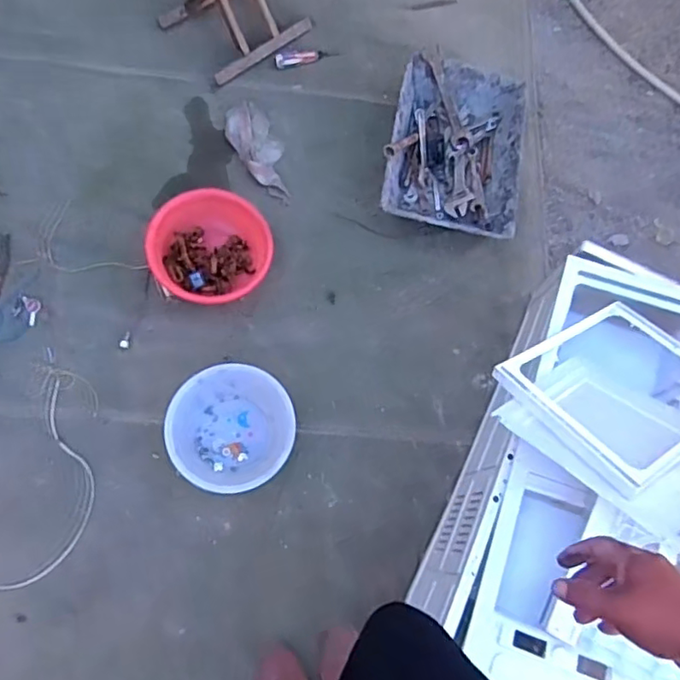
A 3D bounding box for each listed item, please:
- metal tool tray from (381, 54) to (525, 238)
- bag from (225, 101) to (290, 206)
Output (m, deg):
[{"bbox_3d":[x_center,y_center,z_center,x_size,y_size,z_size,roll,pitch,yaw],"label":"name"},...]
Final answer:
[{"bbox_3d":[0.285,-0.482,1.476,0.322,0.119,0.427,13,70,-3],"label":"metal tool tray"},{"bbox_3d":[-0.190,-0.458,1.435,0.109,0.034,0.279,-27,76,-10],"label":"bag"}]

